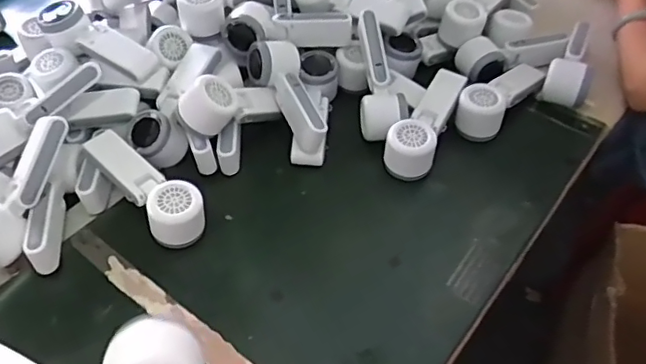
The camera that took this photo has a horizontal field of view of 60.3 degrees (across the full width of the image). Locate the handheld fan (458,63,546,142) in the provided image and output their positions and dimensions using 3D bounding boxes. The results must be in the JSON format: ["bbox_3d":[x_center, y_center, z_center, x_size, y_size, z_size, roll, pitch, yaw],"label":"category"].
[{"bbox_3d":[0.234,-0.114,0.734,0.059,0.056,0.147,33,58,25],"label":"handheld fan"}]

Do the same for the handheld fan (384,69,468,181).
[{"bbox_3d":[0.128,-0.074,0.703,0.061,0.053,0.158,19,53,16],"label":"handheld fan"}]

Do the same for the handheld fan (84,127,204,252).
[{"bbox_3d":[-0.197,0.009,0.631,0.159,0.067,0.057,36,60,28],"label":"handheld fan"}]

